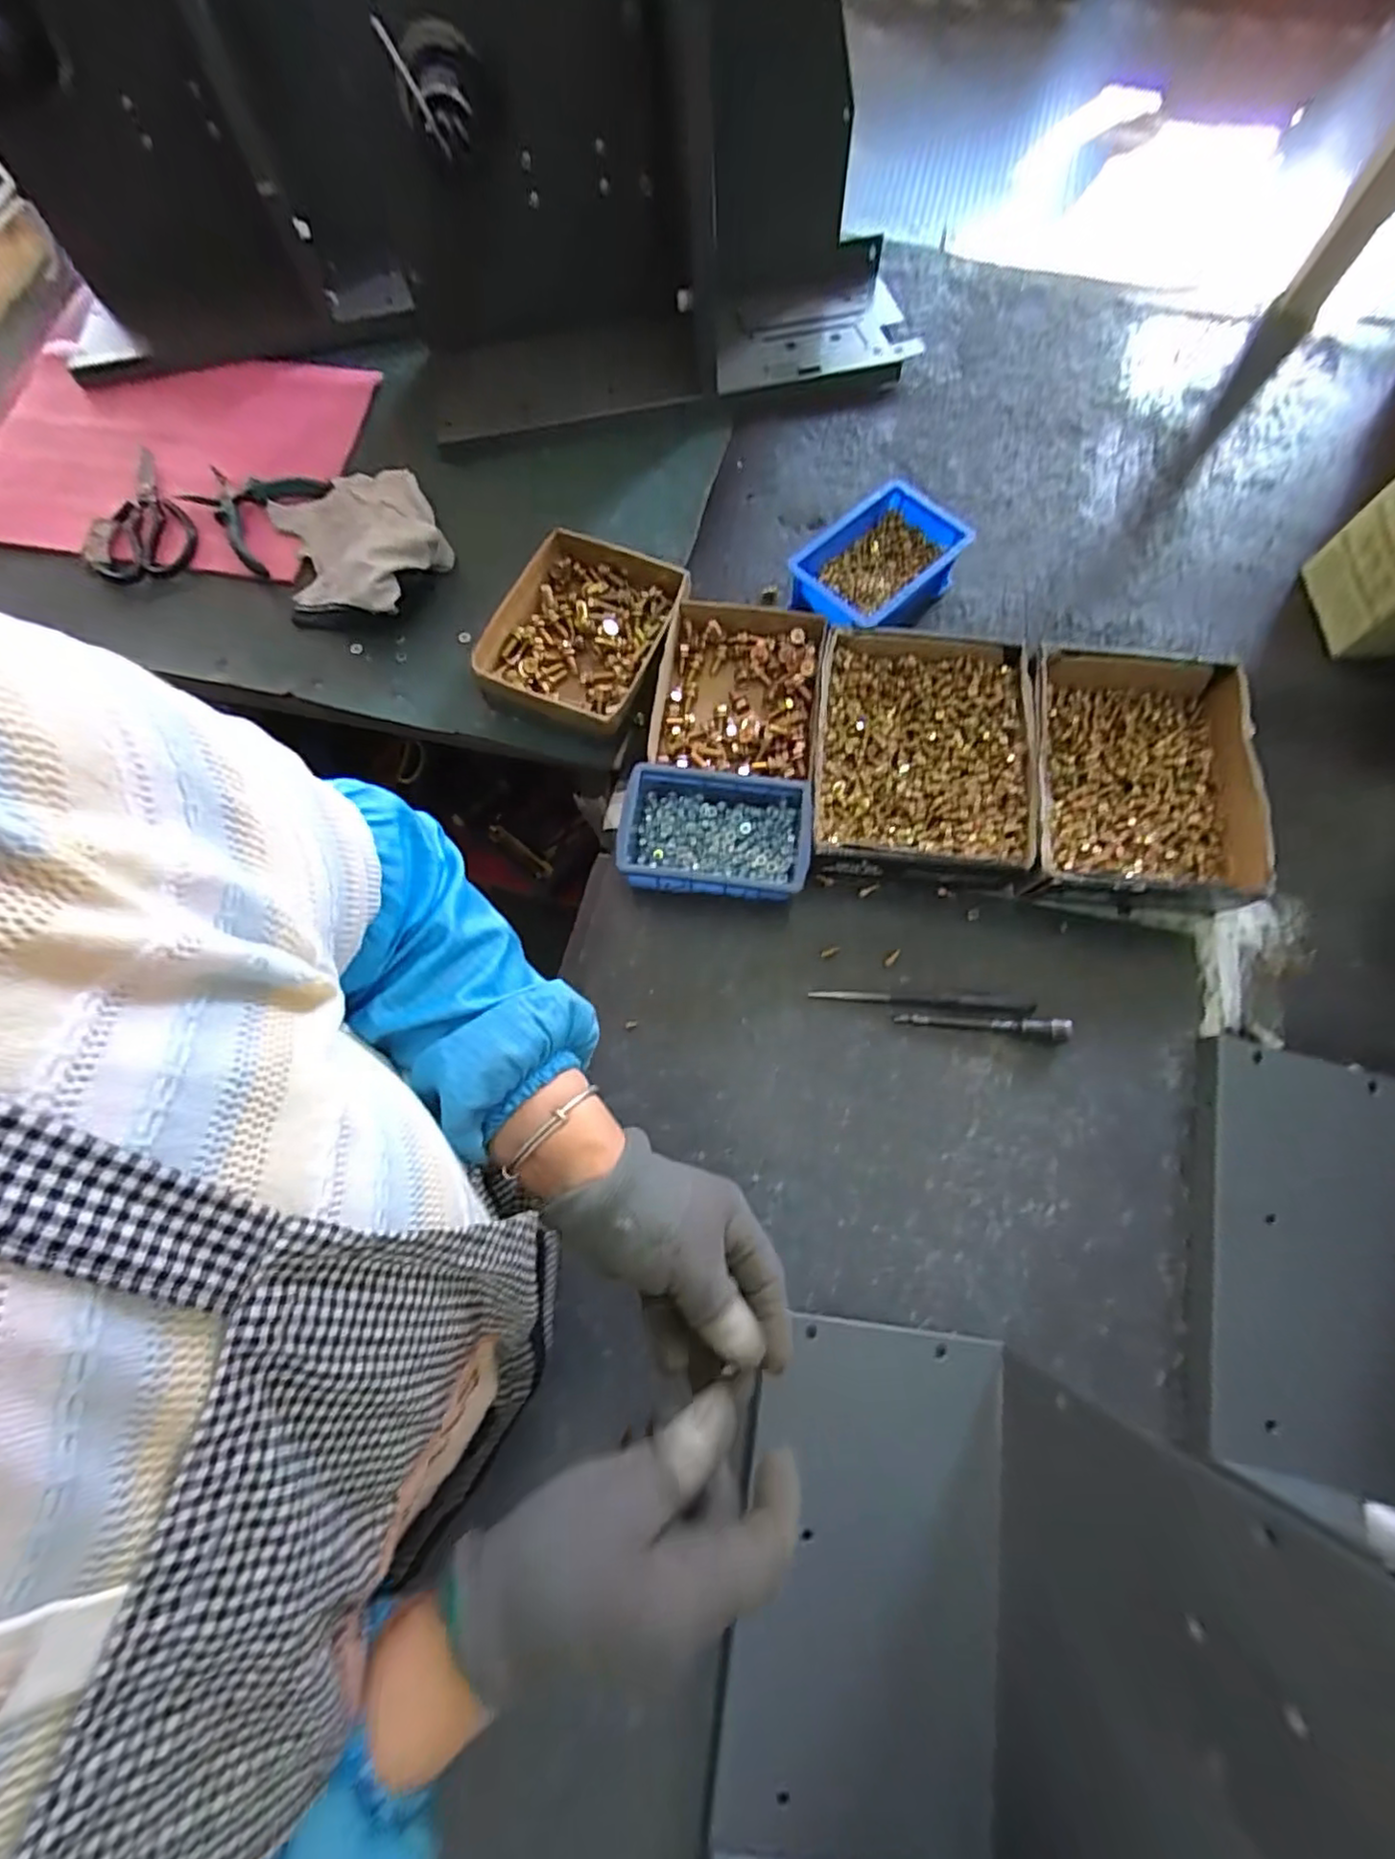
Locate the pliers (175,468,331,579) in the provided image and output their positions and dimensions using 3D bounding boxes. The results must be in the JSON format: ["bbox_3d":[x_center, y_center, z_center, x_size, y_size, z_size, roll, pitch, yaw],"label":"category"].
[{"bbox_3d":[-0.450,-0.425,0.667,0.126,0.011,0.113,29,76,10],"label":"pliers"}]

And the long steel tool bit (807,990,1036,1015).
[{"bbox_3d":[0.175,0.054,0.521,0.169,0.012,0.013,5,72,2],"label":"long steel tool bit"}]

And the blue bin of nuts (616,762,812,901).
[{"bbox_3d":[0.012,-0.072,0.536,0.148,0.053,0.095,6,74,3],"label":"blue bin of nuts"}]

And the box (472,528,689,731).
[{"bbox_3d":[-0.102,-0.263,0.598,0.137,0.045,0.172,23,75,8],"label":"box"}]

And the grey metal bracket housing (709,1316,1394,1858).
[{"bbox_3d":[0.135,0.381,0.279,0.196,0.287,0.294,9,74,4],"label":"grey metal bracket housing"}]

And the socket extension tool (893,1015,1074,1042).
[{"bbox_3d":[0.220,0.073,0.514,0.130,0.016,0.015,4,72,2],"label":"socket extension tool"}]

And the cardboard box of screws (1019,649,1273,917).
[{"bbox_3d":[0.361,-0.120,0.547,0.183,0.059,0.209,5,72,2],"label":"cardboard box of screws"}]

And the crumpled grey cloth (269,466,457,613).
[{"bbox_3d":[-0.320,-0.369,0.622,0.146,0.047,0.194,-25,74,-6],"label":"crumpled grey cloth"}]

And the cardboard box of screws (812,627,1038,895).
[{"bbox_3d":[0.181,-0.140,0.550,0.173,0.054,0.209,5,72,2],"label":"cardboard box of screws"}]

